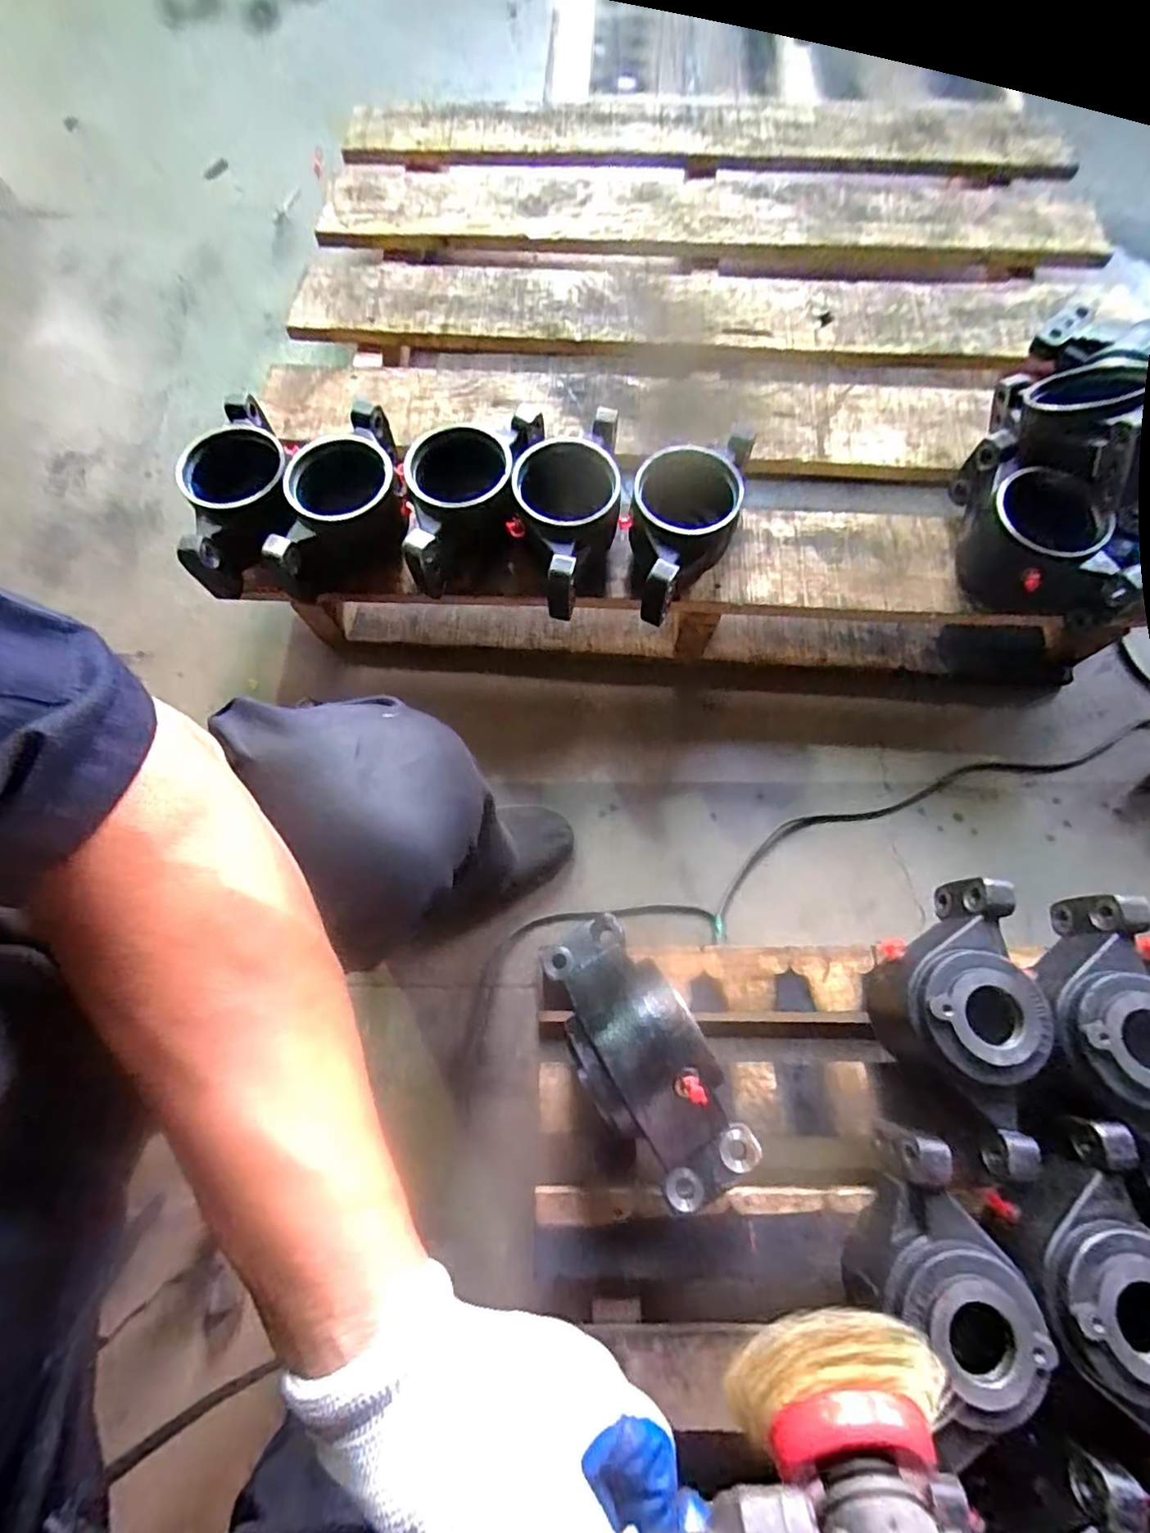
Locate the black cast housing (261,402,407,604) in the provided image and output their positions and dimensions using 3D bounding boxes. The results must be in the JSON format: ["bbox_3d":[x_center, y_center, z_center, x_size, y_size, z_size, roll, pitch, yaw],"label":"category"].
[{"bbox_3d":[-0.268,-0.296,0.683,0.150,0.106,0.196,-11,71,-3],"label":"black cast housing"}]

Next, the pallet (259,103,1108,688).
[{"bbox_3d":[0.137,-0.652,0.896,1.014,0.146,1.063,6,71,3],"label":"pallet"}]

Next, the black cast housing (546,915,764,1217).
[{"bbox_3d":[0.050,0.226,0.487,0.092,0.075,0.225,-29,60,-9],"label":"black cast housing"}]

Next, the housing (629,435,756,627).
[{"bbox_3d":[0.117,-0.263,0.671,0.112,0.117,0.213,12,72,5],"label":"housing"}]

